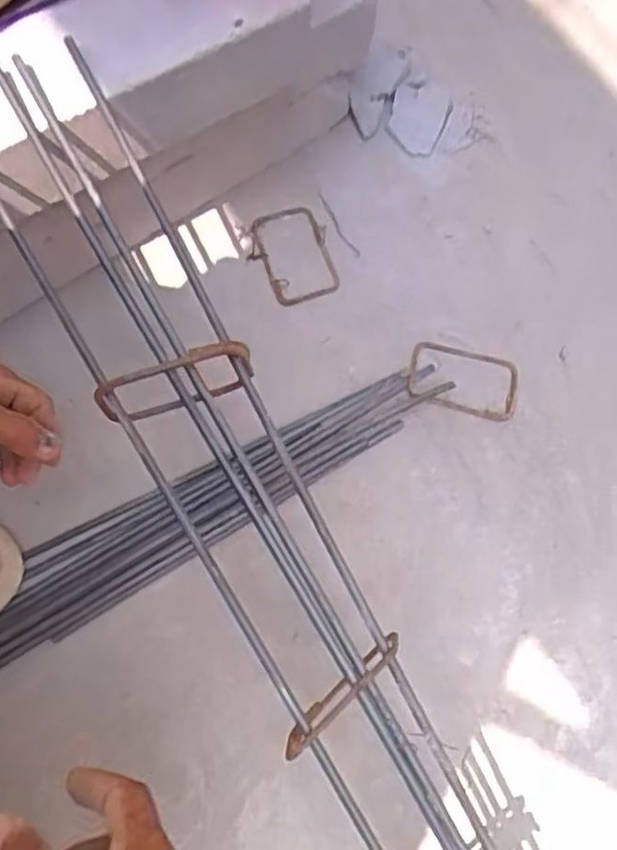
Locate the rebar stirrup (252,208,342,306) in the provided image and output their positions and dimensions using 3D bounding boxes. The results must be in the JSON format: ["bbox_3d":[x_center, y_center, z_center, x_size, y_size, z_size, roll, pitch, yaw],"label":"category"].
[{"bbox_3d":[-0.014,-0.169,0.709,0.062,0.008,0.108,-18,73,-8],"label":"rebar stirrup"}]

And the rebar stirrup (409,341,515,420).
[{"bbox_3d":[0.143,-0.042,0.663,0.101,0.010,0.063,14,72,2],"label":"rebar stirrup"}]

